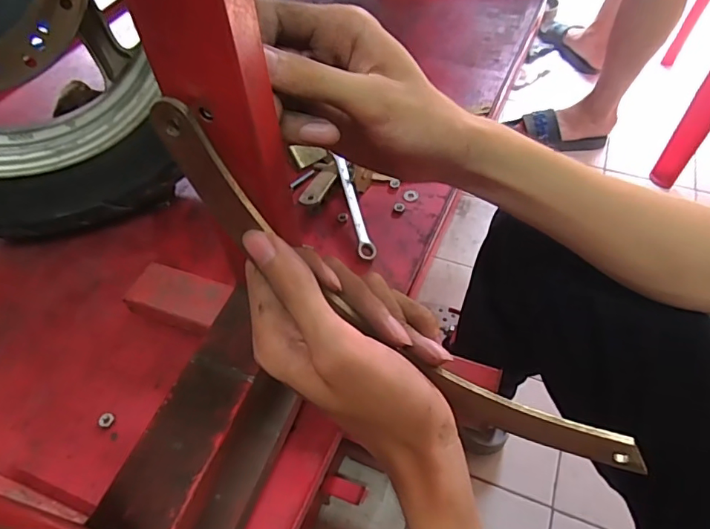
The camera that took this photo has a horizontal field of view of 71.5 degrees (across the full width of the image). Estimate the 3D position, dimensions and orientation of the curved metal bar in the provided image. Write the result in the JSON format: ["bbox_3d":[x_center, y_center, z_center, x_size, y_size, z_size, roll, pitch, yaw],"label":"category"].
[{"bbox_3d":[0.021,0.022,0.213,0.255,0.048,0.017,39,58,-12],"label":"curved metal bar"}]

